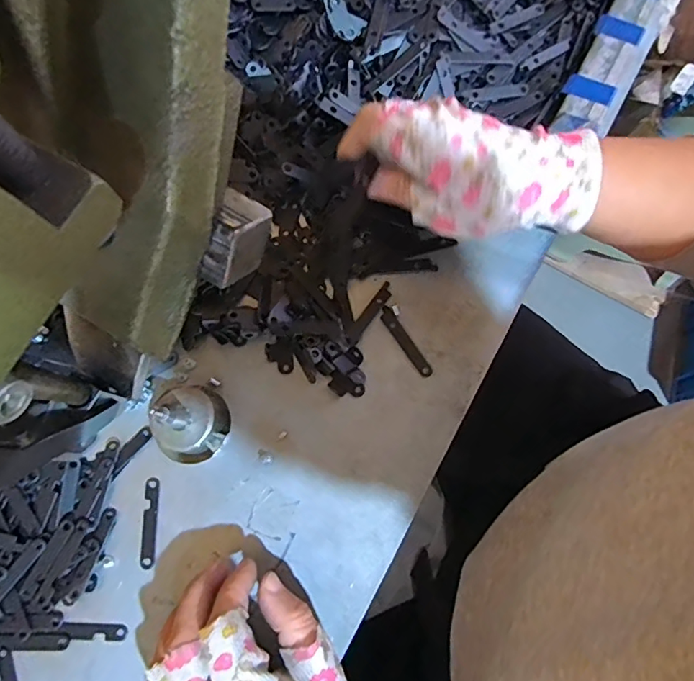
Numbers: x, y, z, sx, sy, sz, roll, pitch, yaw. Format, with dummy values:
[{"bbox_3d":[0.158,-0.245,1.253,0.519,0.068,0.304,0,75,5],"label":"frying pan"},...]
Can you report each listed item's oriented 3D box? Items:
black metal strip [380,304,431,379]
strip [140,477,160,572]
[{"bbox_3d":[0.038,0.001,0.333,0.008,0.004,0.053,-32,79,-7],"label":"black metal strip"},{"bbox_3d":[-0.122,0.112,0.313,0.009,0.004,0.052,-1,77,0],"label":"strip"}]

